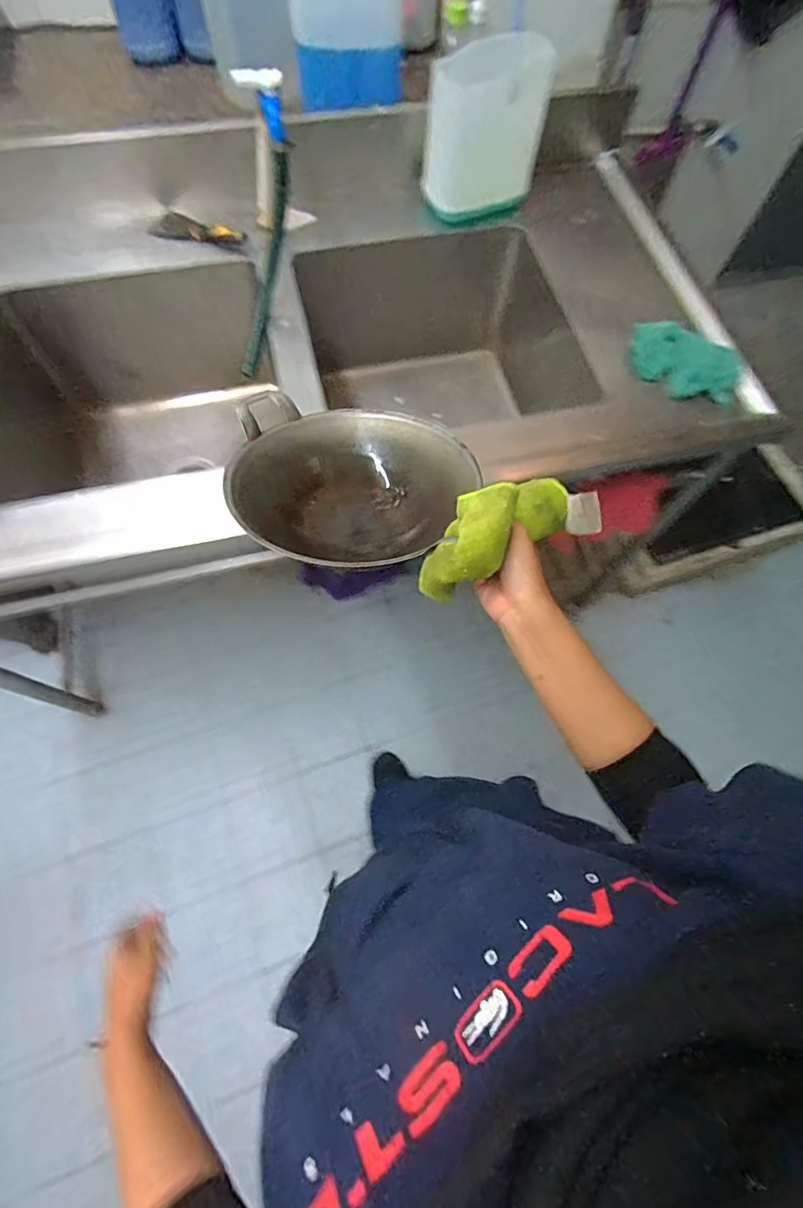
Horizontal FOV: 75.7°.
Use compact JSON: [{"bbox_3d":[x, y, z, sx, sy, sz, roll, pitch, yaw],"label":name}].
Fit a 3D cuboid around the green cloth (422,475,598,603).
[{"bbox_3d":[0.100,-0.076,0.474,0.185,0.100,0.076,-26,70,-20],"label":"green cloth"}]

